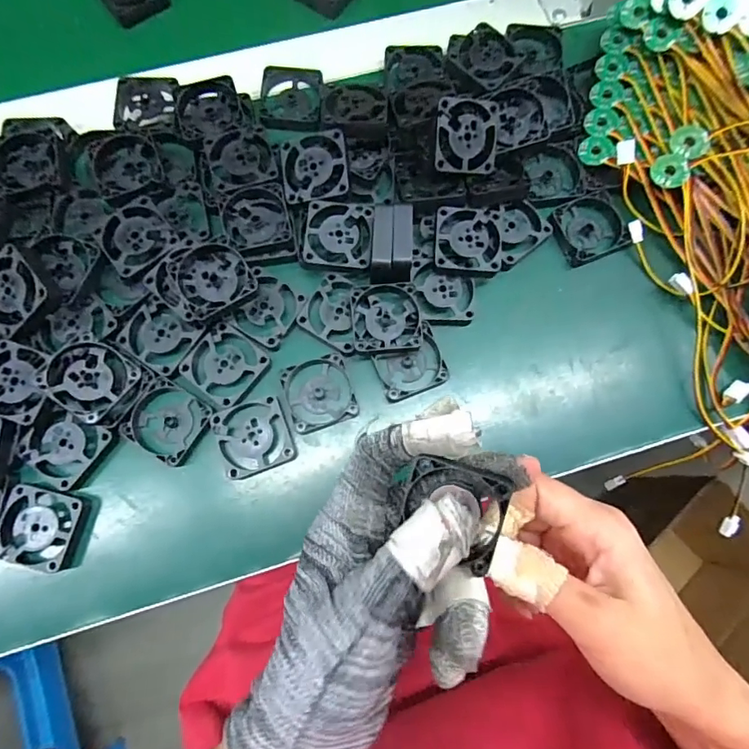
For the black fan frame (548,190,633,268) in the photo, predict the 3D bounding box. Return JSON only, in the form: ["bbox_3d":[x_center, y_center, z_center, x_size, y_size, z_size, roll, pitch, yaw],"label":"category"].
[{"bbox_3d":[0.139,-0.093,0.317,0.042,0.013,0.041,-25,80,-7],"label":"black fan frame"}]

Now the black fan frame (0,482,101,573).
[{"bbox_3d":[-0.184,0.085,0.271,0.043,0.015,0.042,7,77,0],"label":"black fan frame"}]

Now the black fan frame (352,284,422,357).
[{"bbox_3d":[0.007,-0.034,0.290,0.041,0.012,0.038,-4,78,-3],"label":"black fan frame"}]

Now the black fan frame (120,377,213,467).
[{"bbox_3d":[-0.120,0.027,0.281,0.041,0.007,0.040,32,79,5],"label":"black fan frame"}]

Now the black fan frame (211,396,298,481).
[{"bbox_3d":[-0.070,0.036,0.281,0.041,0.007,0.041,-19,79,-6],"label":"black fan frame"}]

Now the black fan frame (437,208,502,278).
[{"bbox_3d":[0.058,-0.081,0.300,0.040,0.012,0.042,4,77,-1],"label":"black fan frame"}]

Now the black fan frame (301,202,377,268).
[{"bbox_3d":[-0.021,-0.083,0.298,0.040,0.014,0.039,2,78,-1],"label":"black fan frame"}]

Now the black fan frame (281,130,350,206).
[{"bbox_3d":[-0.037,-0.127,0.296,0.040,0.011,0.042,-6,77,0],"label":"black fan frame"}]

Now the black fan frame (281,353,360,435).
[{"bbox_3d":[-0.033,0.012,0.292,0.039,0.013,0.039,-18,79,-6],"label":"black fan frame"}]

